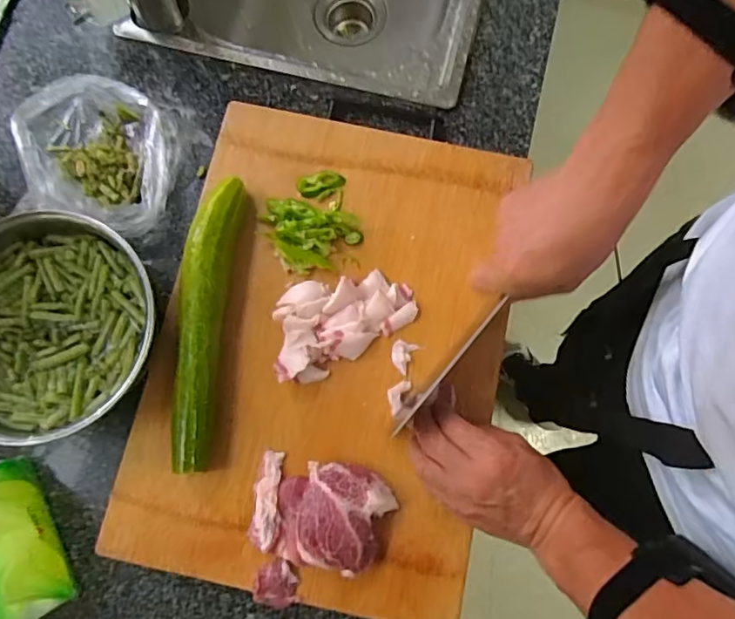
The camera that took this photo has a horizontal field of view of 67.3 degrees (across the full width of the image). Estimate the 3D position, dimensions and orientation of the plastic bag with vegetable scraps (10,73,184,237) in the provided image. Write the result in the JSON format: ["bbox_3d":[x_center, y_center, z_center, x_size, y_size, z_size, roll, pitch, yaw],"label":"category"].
[{"bbox_3d":[-0.255,-0.151,0.538,0.133,0.062,0.170,-20,78,-5],"label":"plastic bag with vegetable scraps"}]

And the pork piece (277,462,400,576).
[{"bbox_3d":[-0.029,0.172,0.461,0.094,0.035,0.083,10,77,2],"label":"pork piece"}]

